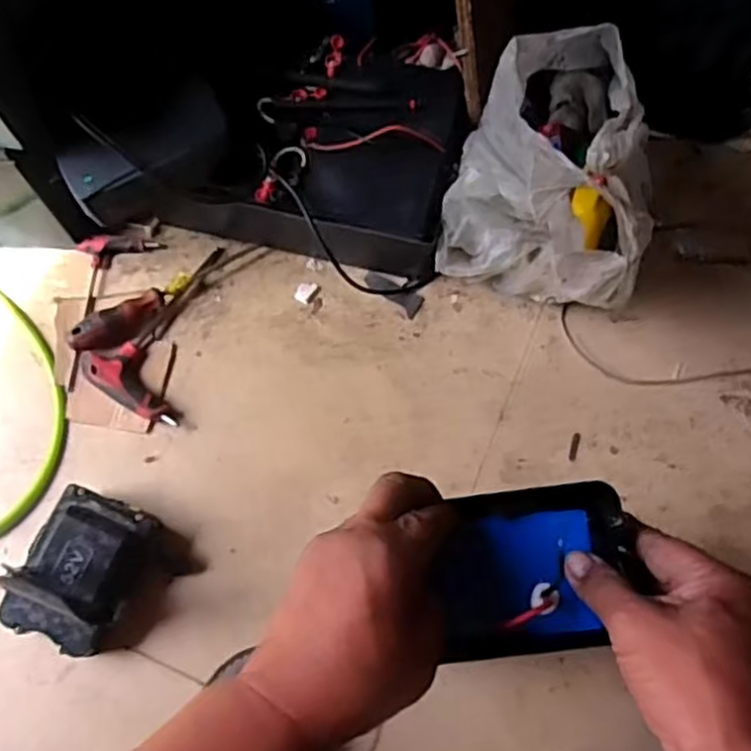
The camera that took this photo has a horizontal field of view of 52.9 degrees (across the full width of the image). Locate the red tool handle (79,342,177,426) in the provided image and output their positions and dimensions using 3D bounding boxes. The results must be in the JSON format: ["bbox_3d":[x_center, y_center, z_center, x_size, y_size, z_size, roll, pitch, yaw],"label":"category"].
[{"bbox_3d":[-0.254,0.013,0.774,0.058,0.032,0.105,-28,71,-8],"label":"red tool handle"}]

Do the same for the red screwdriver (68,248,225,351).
[{"bbox_3d":[-0.237,-0.078,0.802,0.183,0.029,0.040,-35,72,-11],"label":"red screwdriver"}]

